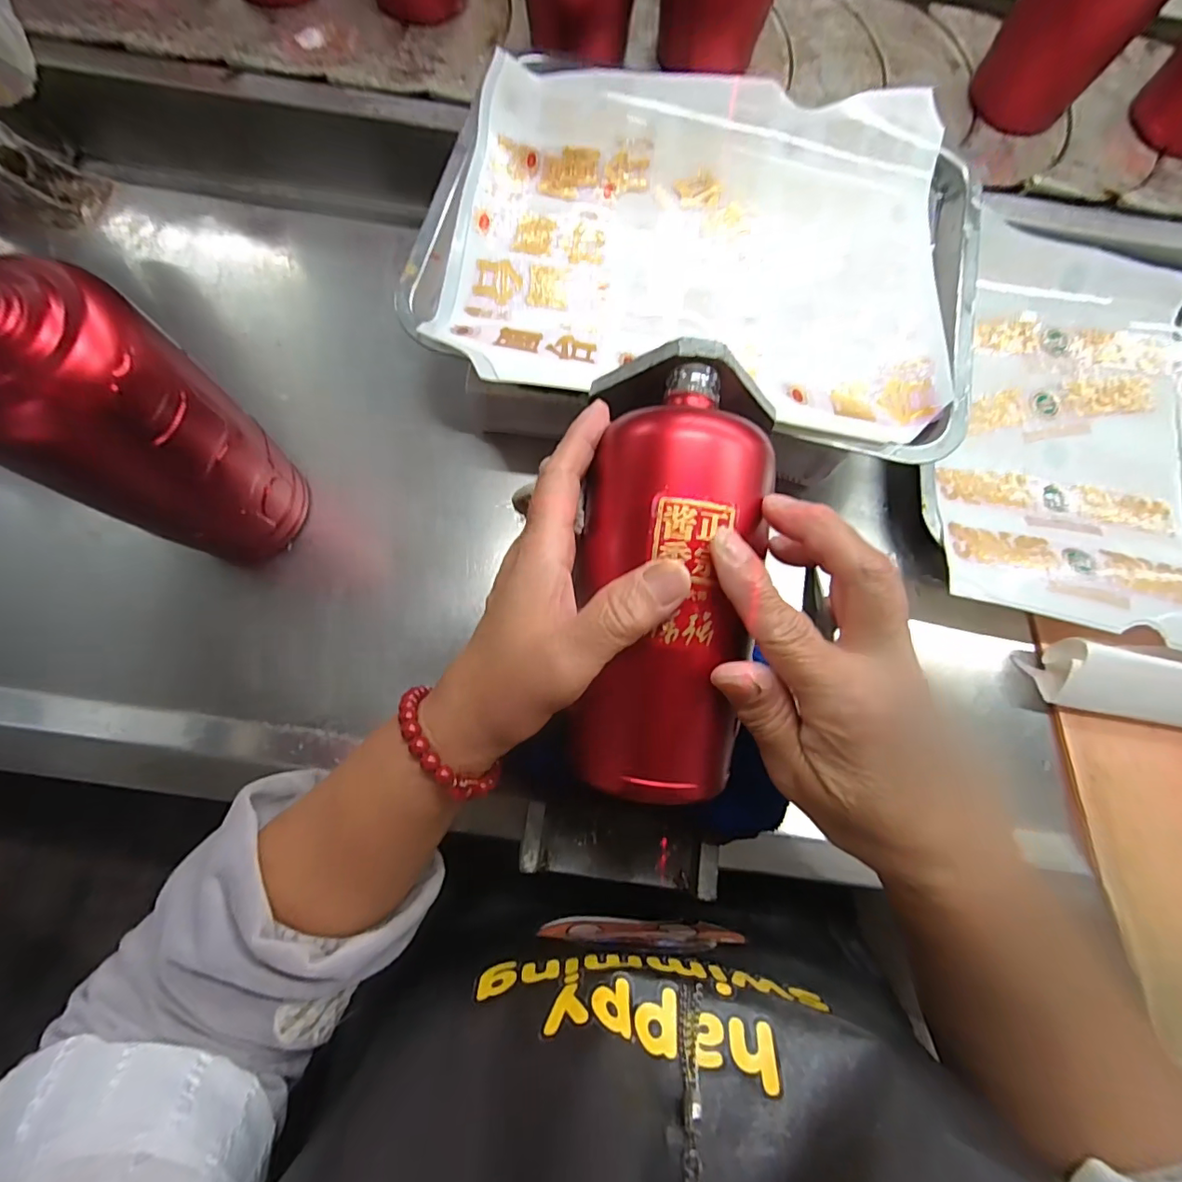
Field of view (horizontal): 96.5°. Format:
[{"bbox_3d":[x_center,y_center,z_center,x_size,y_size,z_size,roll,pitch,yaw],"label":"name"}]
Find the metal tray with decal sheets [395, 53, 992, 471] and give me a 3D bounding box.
[{"bbox_3d":[0.074,-0.230,0.343,0.349,0.050,0.269,12,79,-1],"label":"metal tray with decal sheets"}]

